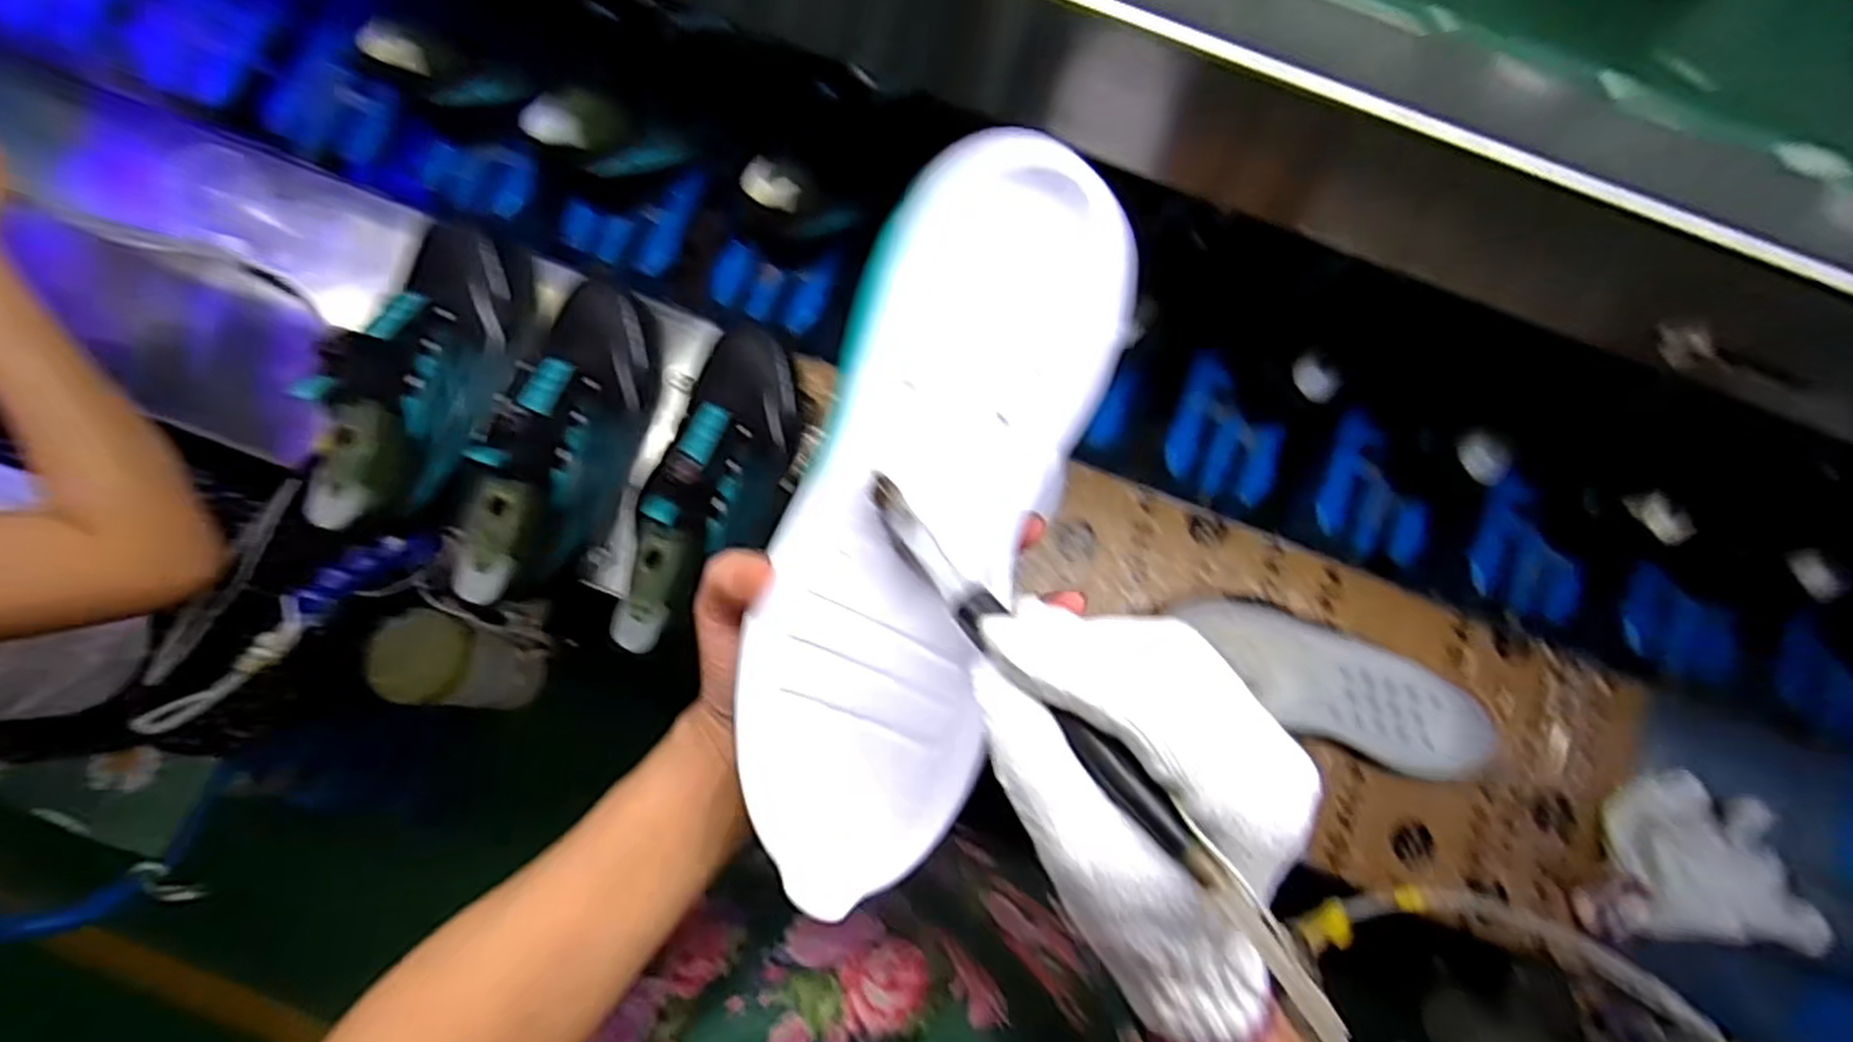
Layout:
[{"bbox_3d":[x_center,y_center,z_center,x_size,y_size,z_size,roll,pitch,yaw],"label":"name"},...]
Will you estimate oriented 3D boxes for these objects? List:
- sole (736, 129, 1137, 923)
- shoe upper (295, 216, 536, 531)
[{"bbox_3d":[-0.003,0.005,0.285,0.092,0.034,0.269,18,100,0],"label":"sole"},{"bbox_3d":[-0.373,-0.111,0.570,0.085,0.112,0.246,14,68,0],"label":"shoe upper"}]

